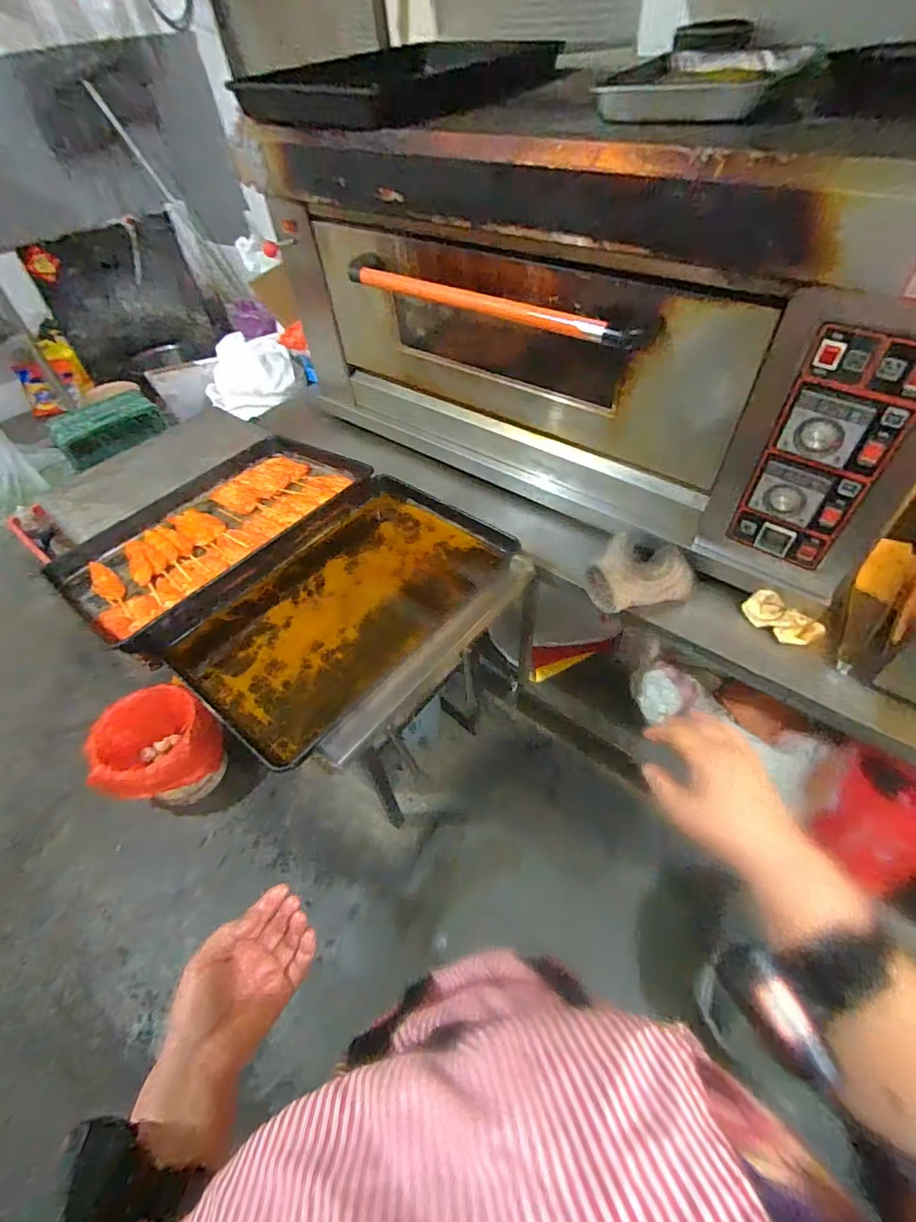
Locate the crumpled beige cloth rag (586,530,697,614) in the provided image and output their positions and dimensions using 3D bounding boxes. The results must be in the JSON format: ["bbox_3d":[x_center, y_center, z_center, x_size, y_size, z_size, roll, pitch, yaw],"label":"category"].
[{"bbox_3d":[0.343,-0.069,0.961,0.189,0.073,0.161,-35,57,-23],"label":"crumpled beige cloth rag"}]

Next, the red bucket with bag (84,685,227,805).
[{"bbox_3d":[-0.809,0.395,1.397,0.254,0.268,0.276,-2,50,2],"label":"red bucket with bag"}]

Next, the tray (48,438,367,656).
[{"bbox_3d":[-0.521,-0.184,1.084,0.417,0.071,0.607,27,57,24],"label":"tray"}]

